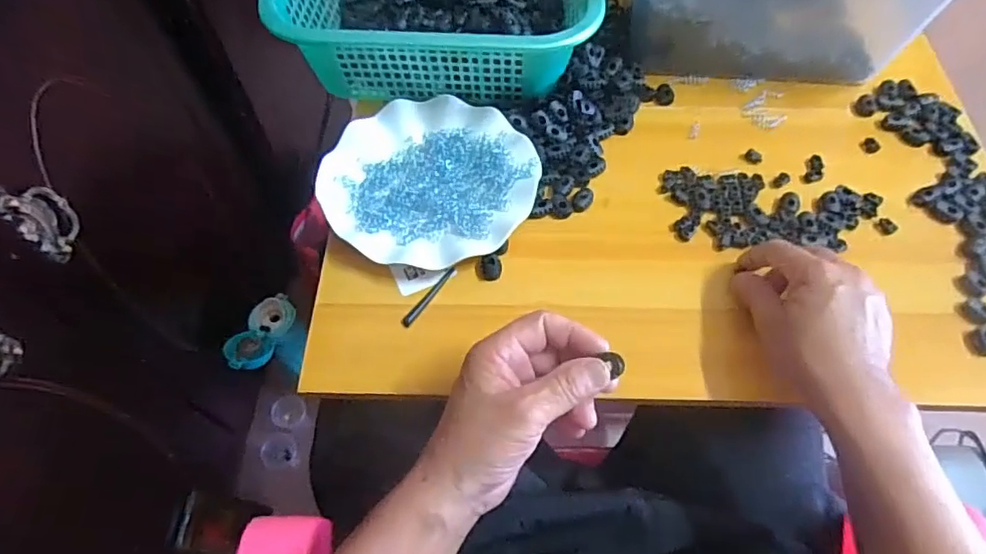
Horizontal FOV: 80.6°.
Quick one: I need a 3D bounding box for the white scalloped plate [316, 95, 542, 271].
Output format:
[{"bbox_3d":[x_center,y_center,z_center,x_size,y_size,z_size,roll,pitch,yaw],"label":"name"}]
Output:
[{"bbox_3d":[-0.056,-0.087,0.515,0.178,0.013,0.179,0,60,0],"label":"white scalloped plate"}]

